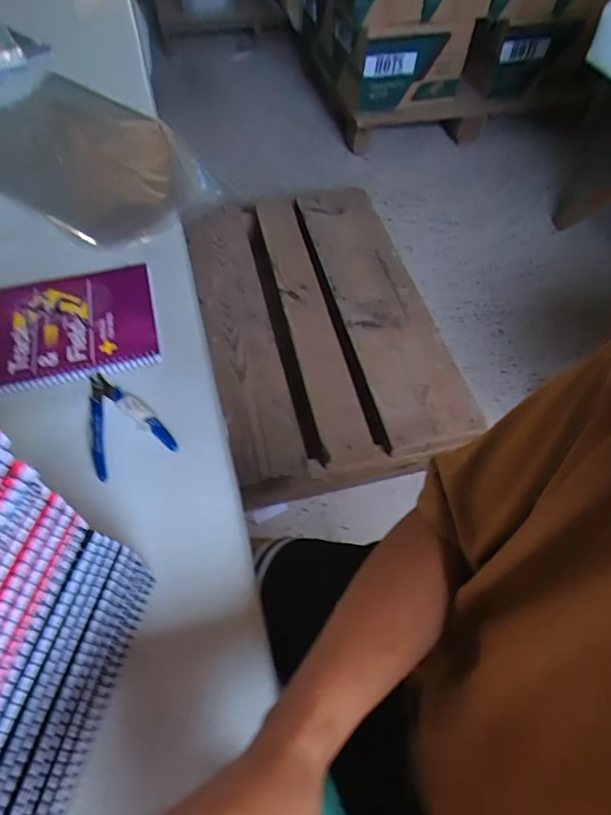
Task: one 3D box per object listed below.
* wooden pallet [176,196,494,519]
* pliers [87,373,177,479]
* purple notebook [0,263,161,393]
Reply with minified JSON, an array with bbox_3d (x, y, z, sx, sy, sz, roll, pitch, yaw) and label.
[{"bbox_3d":[0.018,-0.257,1.484,0.658,0.164,1.020,-11,57,-10],"label":"wooden pallet"},{"bbox_3d":[-0.173,0.007,0.468,0.069,0.008,0.113,-25,60,-18],"label":"pliers"},{"bbox_3d":[-0.258,-0.089,0.535,0.190,0.013,0.155,-13,57,-11],"label":"purple notebook"}]

